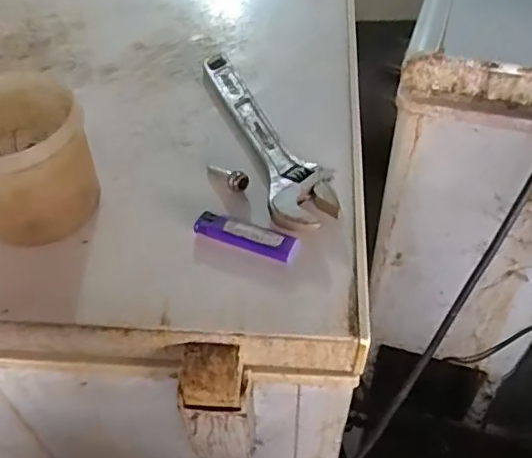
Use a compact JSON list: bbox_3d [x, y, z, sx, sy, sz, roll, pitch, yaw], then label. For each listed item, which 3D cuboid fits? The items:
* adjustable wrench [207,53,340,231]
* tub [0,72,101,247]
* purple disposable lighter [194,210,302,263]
[{"bbox_3d":[0.002,-0.084,0.488,0.054,0.016,0.230,-16,50,-9],"label":"adjustable wrench"},{"bbox_3d":[-0.173,-0.047,0.412,0.090,0.091,0.095,-21,51,-13],"label":"tub"},{"bbox_3d":[-0.014,0.005,0.413,0.076,0.014,0.021,16,52,17],"label":"purple disposable lighter"}]

